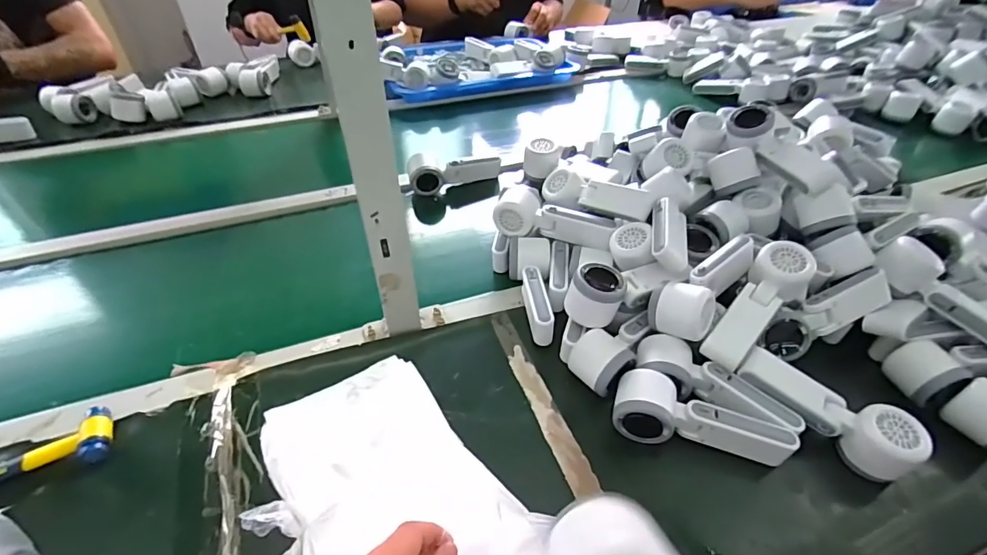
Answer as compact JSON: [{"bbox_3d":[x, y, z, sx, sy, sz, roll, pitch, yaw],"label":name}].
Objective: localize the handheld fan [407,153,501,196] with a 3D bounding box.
[{"bbox_3d":[-0.072,-0.192,0.835,0.167,0.052,0.064,-23,48,-23],"label":"handheld fan"}]

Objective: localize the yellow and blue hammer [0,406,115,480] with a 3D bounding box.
[{"bbox_3d":[-0.488,0.190,0.432,0.234,0.029,0.055,-20,47,-21],"label":"yellow and blue hammer"}]

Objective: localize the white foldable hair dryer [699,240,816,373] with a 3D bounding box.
[{"bbox_3d":[0.294,0.036,0.531,0.060,0.053,0.165,35,77,31],"label":"white foldable hair dryer"}]

